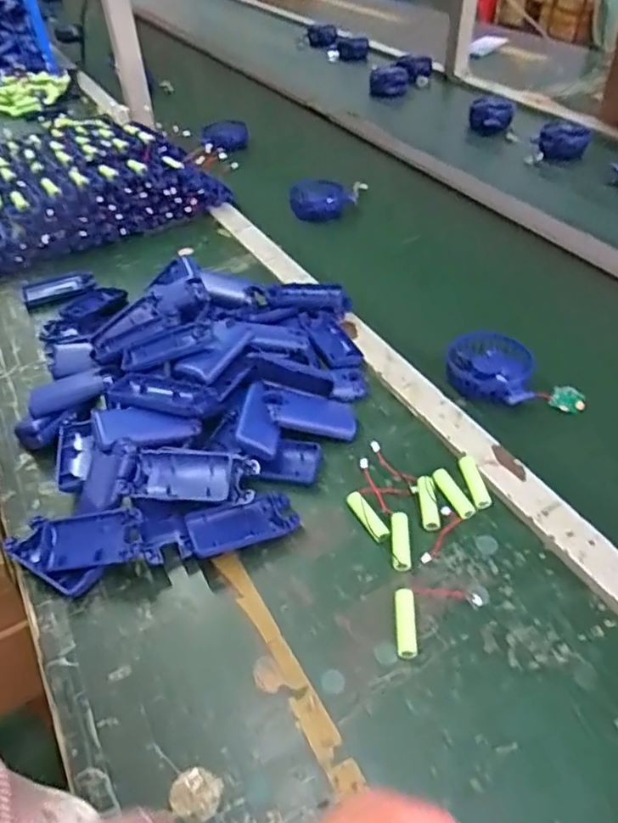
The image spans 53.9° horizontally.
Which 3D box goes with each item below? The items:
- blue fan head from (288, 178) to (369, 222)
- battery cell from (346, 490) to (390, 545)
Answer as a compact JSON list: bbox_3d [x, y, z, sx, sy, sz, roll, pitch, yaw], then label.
[{"bbox_3d":[0.031,-0.348,0.987,0.131,0.050,0.069,-9,44,-5],"label":"blue fan head"},{"bbox_3d":[0.051,0.092,0.529,0.014,0.014,0.050,-25,48,-21],"label":"battery cell"}]

